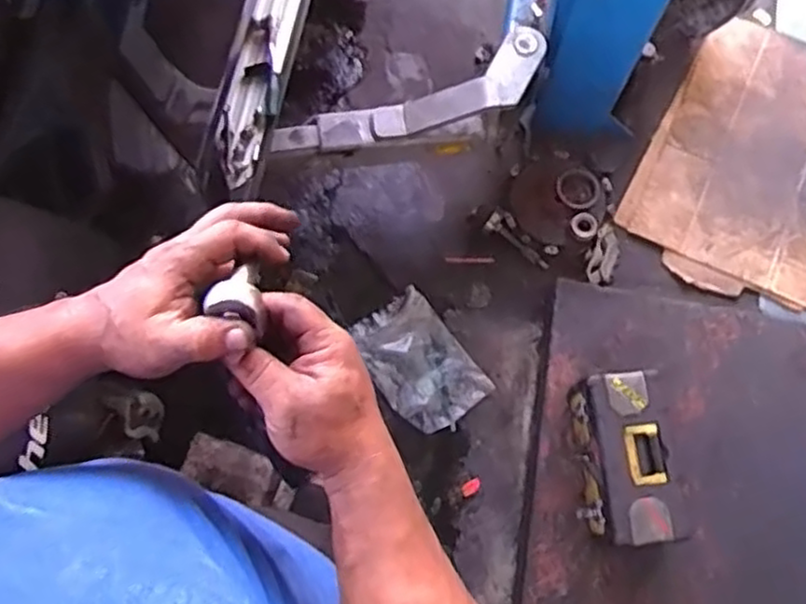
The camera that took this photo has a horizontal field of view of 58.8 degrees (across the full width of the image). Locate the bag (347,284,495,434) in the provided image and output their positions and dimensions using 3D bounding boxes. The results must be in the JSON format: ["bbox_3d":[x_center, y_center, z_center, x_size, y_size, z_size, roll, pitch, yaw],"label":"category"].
[{"bbox_3d":[0.037,0.152,1.791,0.234,0.033,0.339,-35,77,-10],"label":"bag"}]

